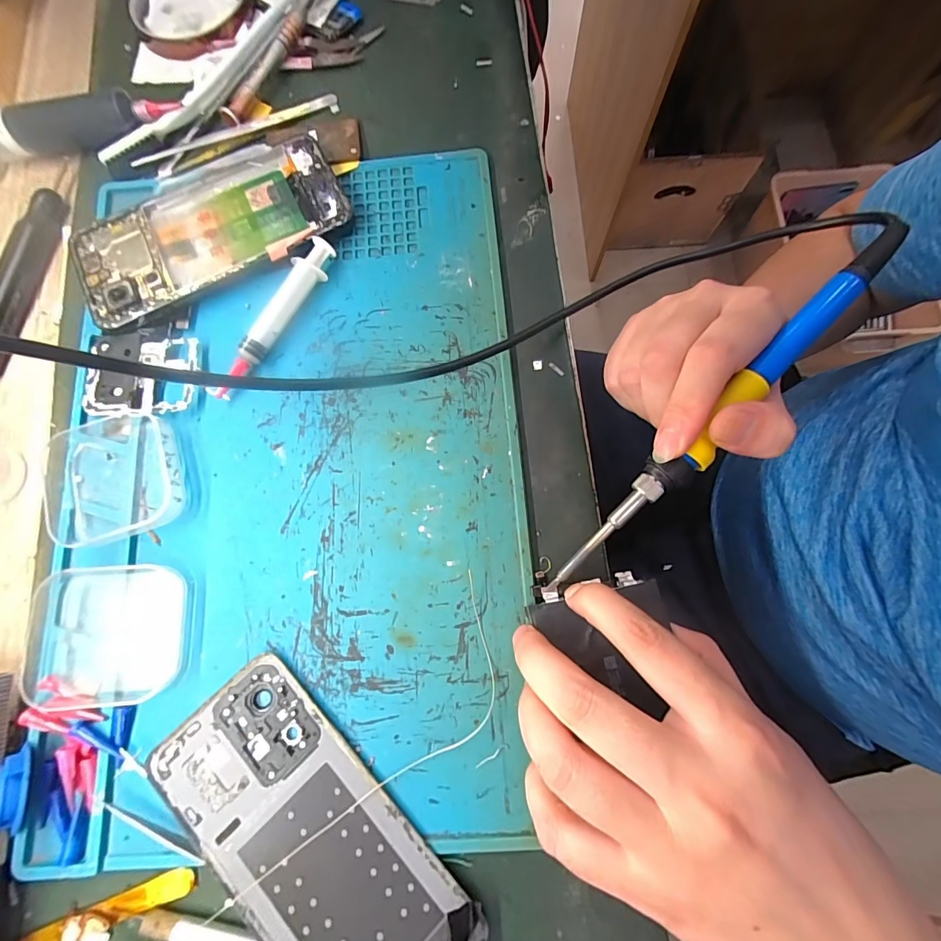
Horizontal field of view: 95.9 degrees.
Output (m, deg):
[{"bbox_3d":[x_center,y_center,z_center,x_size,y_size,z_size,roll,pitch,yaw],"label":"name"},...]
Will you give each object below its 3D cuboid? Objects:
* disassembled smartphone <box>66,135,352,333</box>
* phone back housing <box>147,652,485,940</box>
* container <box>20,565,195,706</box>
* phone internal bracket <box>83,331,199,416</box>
[{"bbox_3d":[-0.154,-0.143,0.254,0.157,0.013,0.076,-25,78,-4],"label":"disassembled smartphone"},{"bbox_3d":[-0.070,0.166,0.188,0.071,0.011,0.161,-44,80,-8],"label":"phone back housing"},{"bbox_3d":[-0.177,0.080,0.207,0.068,0.018,0.064,-2,78,1],"label":"container"},{"bbox_3d":[-0.189,-0.054,0.242,0.066,0.007,0.048,1,78,1],"label":"phone internal bracket"}]

